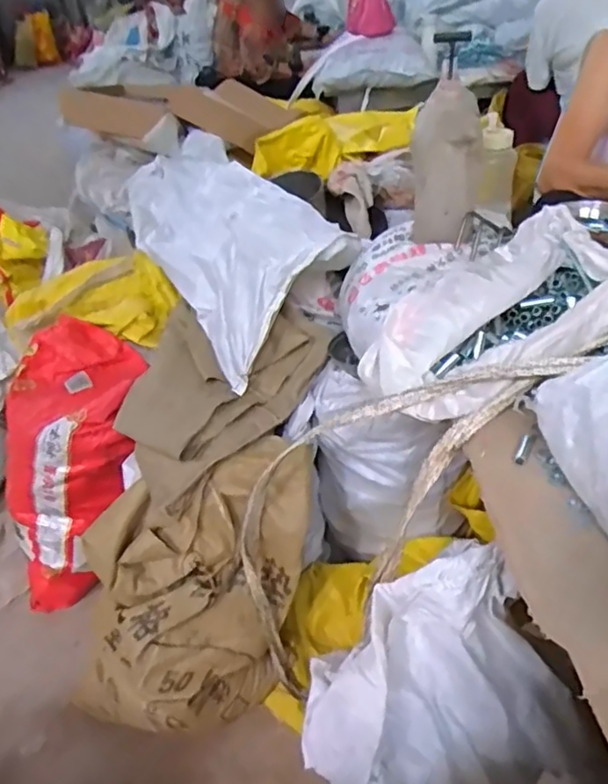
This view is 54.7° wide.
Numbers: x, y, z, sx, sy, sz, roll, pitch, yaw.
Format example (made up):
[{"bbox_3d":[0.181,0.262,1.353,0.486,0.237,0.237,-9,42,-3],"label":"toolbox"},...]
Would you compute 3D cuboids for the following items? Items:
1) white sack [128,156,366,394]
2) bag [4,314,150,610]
[{"bbox_3d":[-0.183,-0.324,1.157,0.268,0.189,0.655,-24,40,-20],"label":"white sack"},{"bbox_3d":[-0.405,0.159,1.036,0.253,0.545,0.180,14,10,27],"label":"bag"}]

